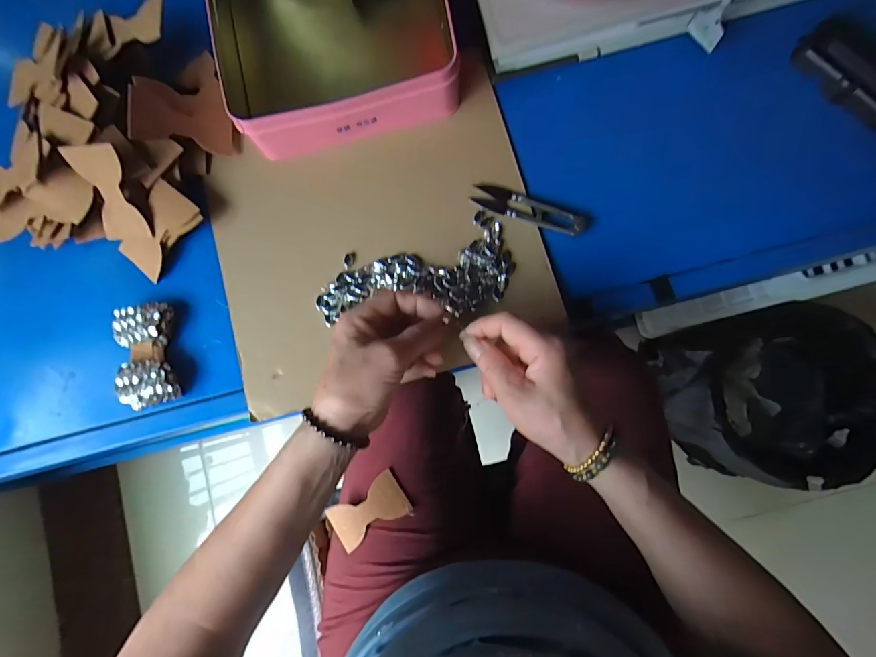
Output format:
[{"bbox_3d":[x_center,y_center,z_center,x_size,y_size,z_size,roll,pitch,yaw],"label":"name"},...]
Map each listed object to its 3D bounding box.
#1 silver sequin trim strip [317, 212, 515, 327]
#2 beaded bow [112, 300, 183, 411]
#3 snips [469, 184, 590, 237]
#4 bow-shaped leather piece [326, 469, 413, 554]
[{"bbox_3d":[-0.022,-0.050,0.379,0.170,0.010,0.082,-8,82,2],"label":"silver sequin trim strip"},{"bbox_3d":[-0.259,0.024,0.380,0.041,0.026,0.088,-10,82,2],"label":"beaded bow"},{"bbox_3d":[0.081,-0.106,0.380,0.101,0.008,0.022,19,84,6],"label":"snips"},{"bbox_3d":[-0.070,0.184,0.429,0.079,0.009,0.046,-34,82,-1],"label":"bow-shaped leather piece"}]

